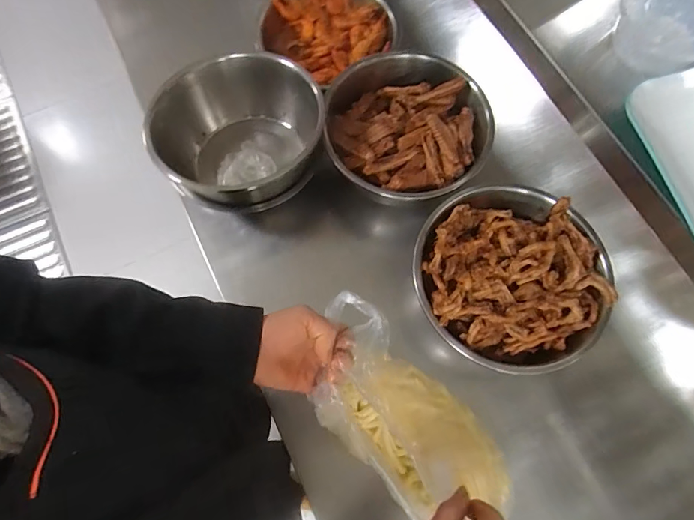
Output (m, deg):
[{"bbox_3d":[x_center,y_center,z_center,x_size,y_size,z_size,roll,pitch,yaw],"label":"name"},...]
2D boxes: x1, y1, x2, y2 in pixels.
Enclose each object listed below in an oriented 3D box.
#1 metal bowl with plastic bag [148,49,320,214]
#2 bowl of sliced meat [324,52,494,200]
[{"bbox_3d":[-0.181,-0.209,0.688,0.234,0.110,0.255,0,72,-1],"label":"metal bowl with plastic bag"},{"bbox_3d":[0.096,-0.207,0.708,0.257,0.098,0.250,0,72,-1],"label":"bowl of sliced meat"}]

